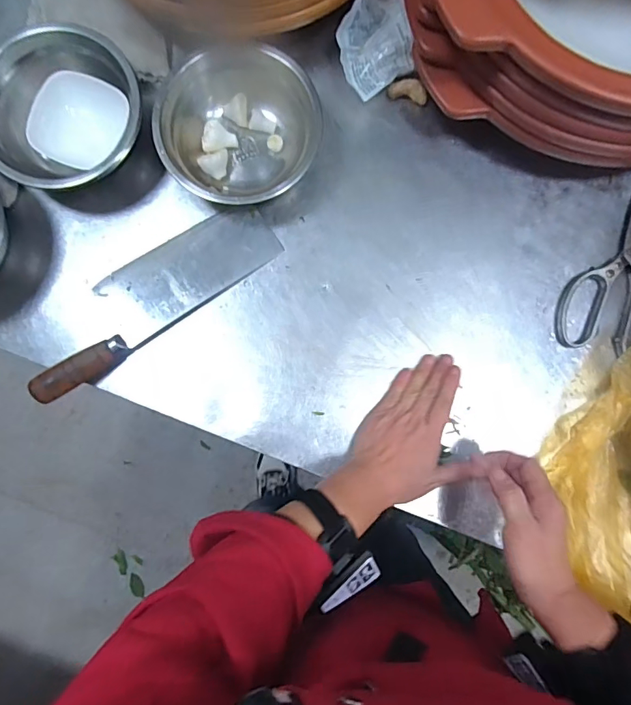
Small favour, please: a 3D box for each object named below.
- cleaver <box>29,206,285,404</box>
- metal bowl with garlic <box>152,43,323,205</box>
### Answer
[{"bbox_3d":[-0.183,-0.066,0.507,0.298,0.048,0.083,-36,86,-1],"label":"cleaver"},{"bbox_3d":[-0.084,-0.244,0.512,0.174,0.072,0.170,0,86,2],"label":"metal bowl with garlic"}]

